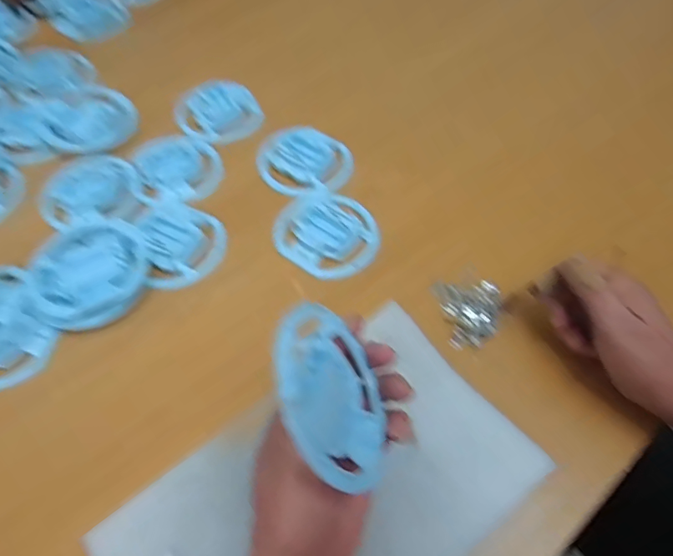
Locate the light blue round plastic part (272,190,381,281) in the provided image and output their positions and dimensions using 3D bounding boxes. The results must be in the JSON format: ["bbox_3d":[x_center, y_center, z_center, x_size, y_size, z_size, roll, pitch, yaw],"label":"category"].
[{"bbox_3d":[-0.007,-0.049,0.489,0.103,0.022,0.099,0,58,0],"label":"light blue round plastic part"}]

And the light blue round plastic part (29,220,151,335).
[{"bbox_3d":[-0.227,-0.005,0.443,0.102,0.026,0.100,0,58,0],"label":"light blue round plastic part"}]

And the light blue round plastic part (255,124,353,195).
[{"bbox_3d":[-0.038,-0.134,0.541,0.104,0.023,0.082,15,60,9],"label":"light blue round plastic part"}]

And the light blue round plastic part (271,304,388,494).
[{"bbox_3d":[-0.001,0.065,0.277,0.008,0.107,0.091,-22,20,26],"label":"light blue round plastic part"}]

